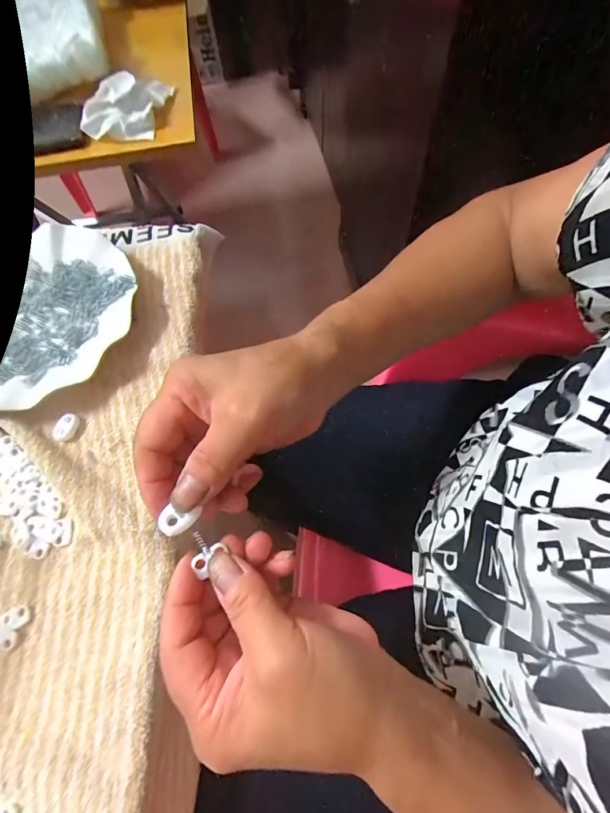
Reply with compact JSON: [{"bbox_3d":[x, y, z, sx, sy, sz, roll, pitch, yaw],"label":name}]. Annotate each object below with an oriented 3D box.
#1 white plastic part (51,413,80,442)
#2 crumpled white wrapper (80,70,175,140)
[{"bbox_3d":[-0.186,0.016,0.296,0.014,0.009,0.022,15,68,8],"label":"white plastic part"},{"bbox_3d":[-0.219,-0.368,0.456,0.094,0.033,0.102,6,67,6],"label":"crumpled white wrapper"}]

